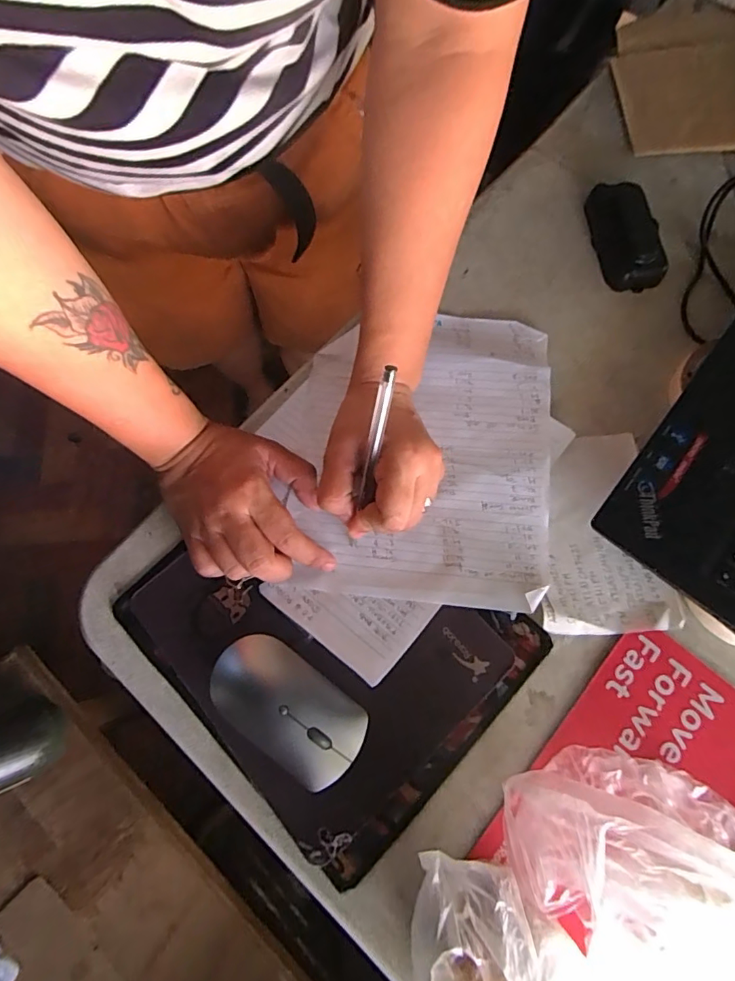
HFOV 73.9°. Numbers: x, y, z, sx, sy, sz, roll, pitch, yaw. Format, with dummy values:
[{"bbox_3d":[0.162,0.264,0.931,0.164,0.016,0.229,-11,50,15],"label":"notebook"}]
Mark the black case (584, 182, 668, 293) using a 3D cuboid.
[{"bbox_3d":[0.236,-0.234,0.445,0.052,0.023,0.107,-6,75,-3],"label":"black case"}]

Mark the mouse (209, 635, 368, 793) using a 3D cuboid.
[{"bbox_3d":[-0.053,0.138,0.314,0.103,0.025,0.055,37,77,9],"label":"mouse"}]

